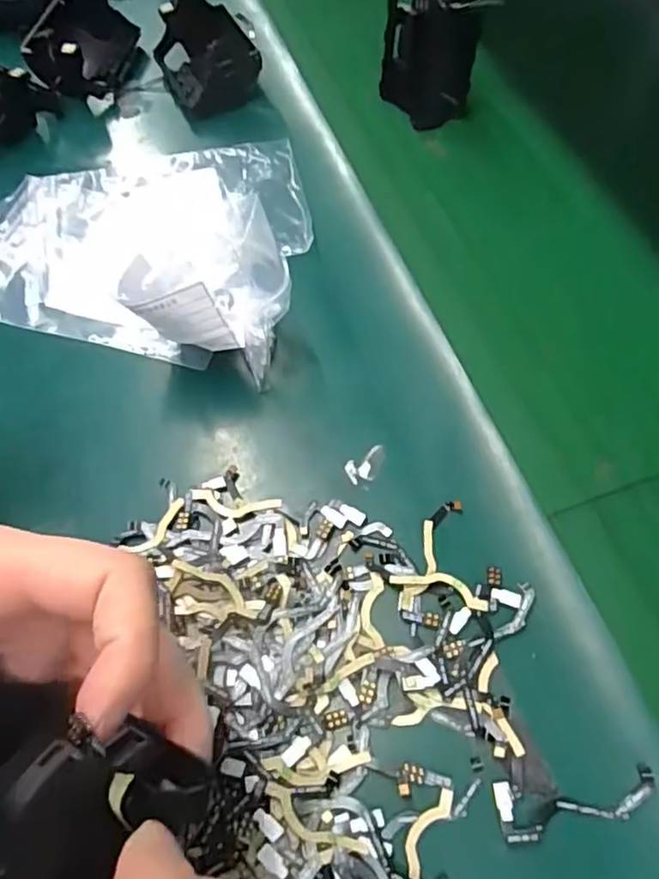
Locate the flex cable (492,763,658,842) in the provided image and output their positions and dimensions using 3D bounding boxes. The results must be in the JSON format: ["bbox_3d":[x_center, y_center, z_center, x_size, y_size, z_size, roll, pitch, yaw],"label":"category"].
[{"bbox_3d":[0.081,0.119,0.209,0.052,0.004,0.017,-7,60,-1],"label":"flex cable"}]

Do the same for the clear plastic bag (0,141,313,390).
[{"bbox_3d":[-0.102,-0.117,0.324,0.181,0.053,0.163,6,60,6],"label":"clear plastic bag"}]

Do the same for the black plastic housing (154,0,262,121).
[{"bbox_3d":[-0.077,-0.239,0.394,0.053,0.037,0.073,-26,62,-12],"label":"black plastic housing"}]

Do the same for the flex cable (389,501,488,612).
[{"bbox_3d":[0.040,0.047,0.250,0.034,0.004,0.044,-9,60,-3],"label":"flex cable"}]

